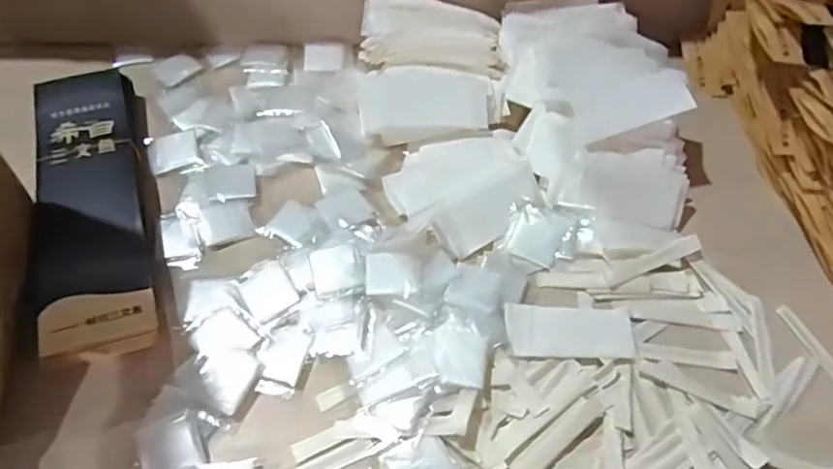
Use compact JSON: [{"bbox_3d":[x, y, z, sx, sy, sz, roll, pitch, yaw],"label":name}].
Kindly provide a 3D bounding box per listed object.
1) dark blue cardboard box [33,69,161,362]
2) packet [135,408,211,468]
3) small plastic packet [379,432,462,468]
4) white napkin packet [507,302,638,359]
[{"bbox_3d":[-0.267,-0.033,0.474,0.085,0.036,0.291,-16,60,-13],"label":"dark blue cardboard box"},{"bbox_3d":[-0.162,0.142,0.376,0.045,0.004,0.045,-19,61,-14],"label":"packet"},{"bbox_3d":[0.004,0.157,0.385,0.042,0.006,0.039,-22,62,-16],"label":"small plastic packet"},{"bbox_3d":[0.118,0.073,0.442,0.097,0.006,0.045,1,58,-2],"label":"white napkin packet"}]

